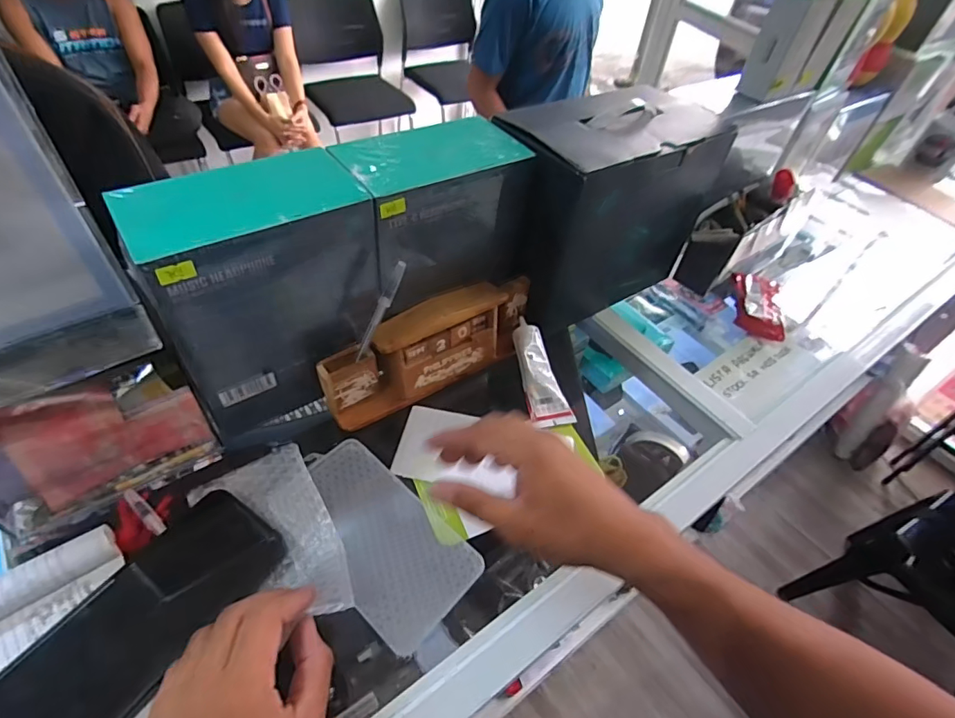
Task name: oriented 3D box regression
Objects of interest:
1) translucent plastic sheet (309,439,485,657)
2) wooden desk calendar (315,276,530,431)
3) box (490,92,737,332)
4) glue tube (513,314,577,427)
[{"bbox_3d":[-0.083,0.142,0.403,0.167,0.005,0.088,36,56,24],"label":"translucent plastic sheet"},{"bbox_3d":[-0.040,-0.016,0.495,0.238,0.085,0.054,-24,55,-27],"label":"wooden desk calendar"},{"bbox_3d":[0.138,-0.165,0.554,0.236,0.202,0.118,-25,55,-26],"label":"box"},{"bbox_3d":[0.062,0.011,0.515,0.041,0.015,0.126,-8,62,-13],"label":"glue tube"}]

